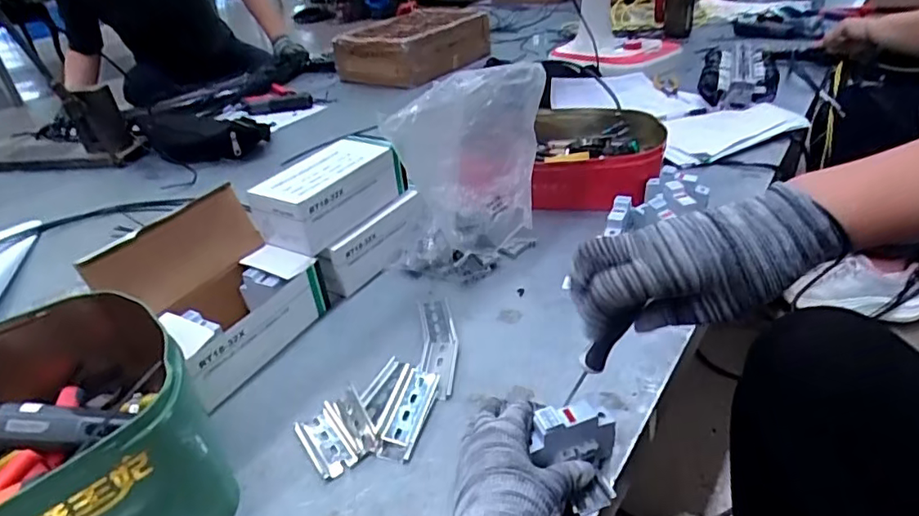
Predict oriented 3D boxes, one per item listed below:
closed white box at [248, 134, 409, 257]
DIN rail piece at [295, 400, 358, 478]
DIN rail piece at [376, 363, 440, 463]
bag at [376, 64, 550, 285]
[{"bbox_3d":[-0.158,-0.088,0.689,0.091,0.077,0.180,20,41,33],"label":"closed white box"},{"bbox_3d":[-0.115,0.160,0.491,0.038,0.008,0.072,-24,38,-26],"label":"DIN rail piece"},{"bbox_3d":[-0.047,0.138,0.511,0.039,0.007,0.101,3,34,13],"label":"DIN rail piece"},{"bbox_3d":[0.008,-0.097,0.666,0.170,0.231,0.114,-1,34,6],"label":"bag"}]

